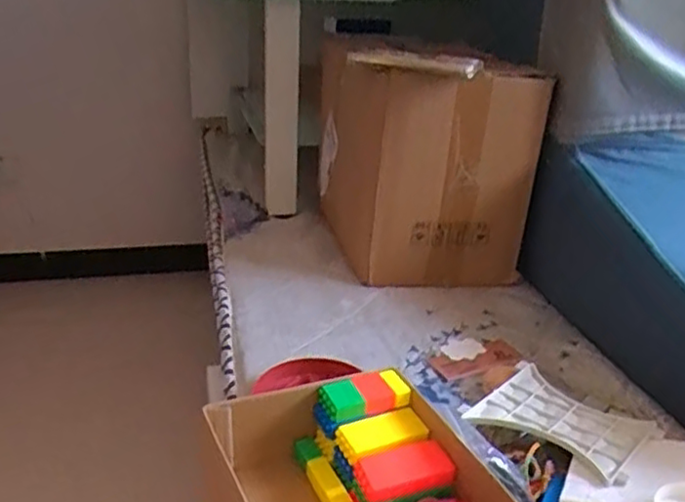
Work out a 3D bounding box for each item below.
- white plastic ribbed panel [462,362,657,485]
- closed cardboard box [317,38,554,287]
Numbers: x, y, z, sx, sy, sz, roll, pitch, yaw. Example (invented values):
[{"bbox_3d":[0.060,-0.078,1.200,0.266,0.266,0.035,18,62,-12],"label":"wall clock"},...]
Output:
[{"bbox_3d":[0.195,0.151,0.605,0.133,0.010,0.109,23,31,37],"label":"white plastic ribbed panel"},{"bbox_3d":[0.102,-0.143,0.989,0.233,0.293,0.305,-4,25,-16],"label":"closed cardboard box"}]

